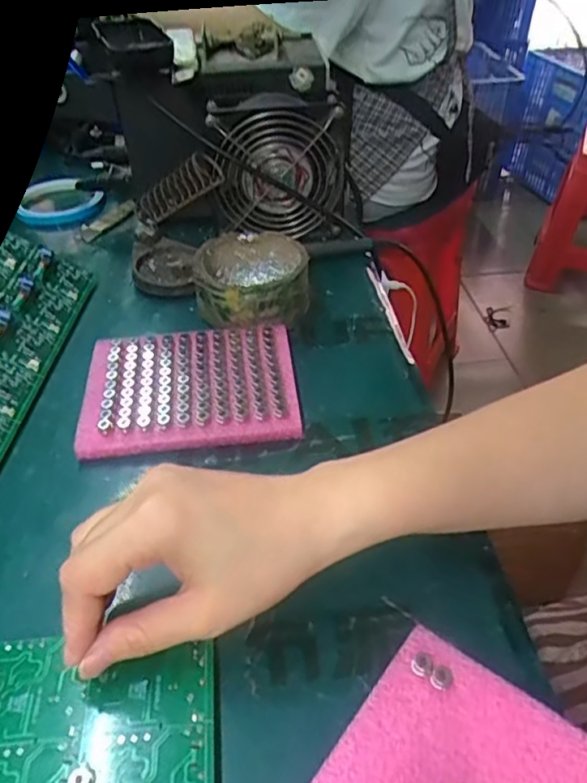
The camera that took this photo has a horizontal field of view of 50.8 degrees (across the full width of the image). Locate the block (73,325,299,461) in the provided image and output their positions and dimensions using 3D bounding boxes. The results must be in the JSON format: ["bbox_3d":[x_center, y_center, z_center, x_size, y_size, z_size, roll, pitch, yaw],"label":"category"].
[{"bbox_3d":[-0.070,-0.005,0.418,0.138,0.015,0.104,-5,42,-6],"label":"block"}]

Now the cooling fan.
[{"bbox_3d":[-0.010,-0.188,0.545,0.120,0.122,0.047,2,42,1],"label":"cooling fan"}]

